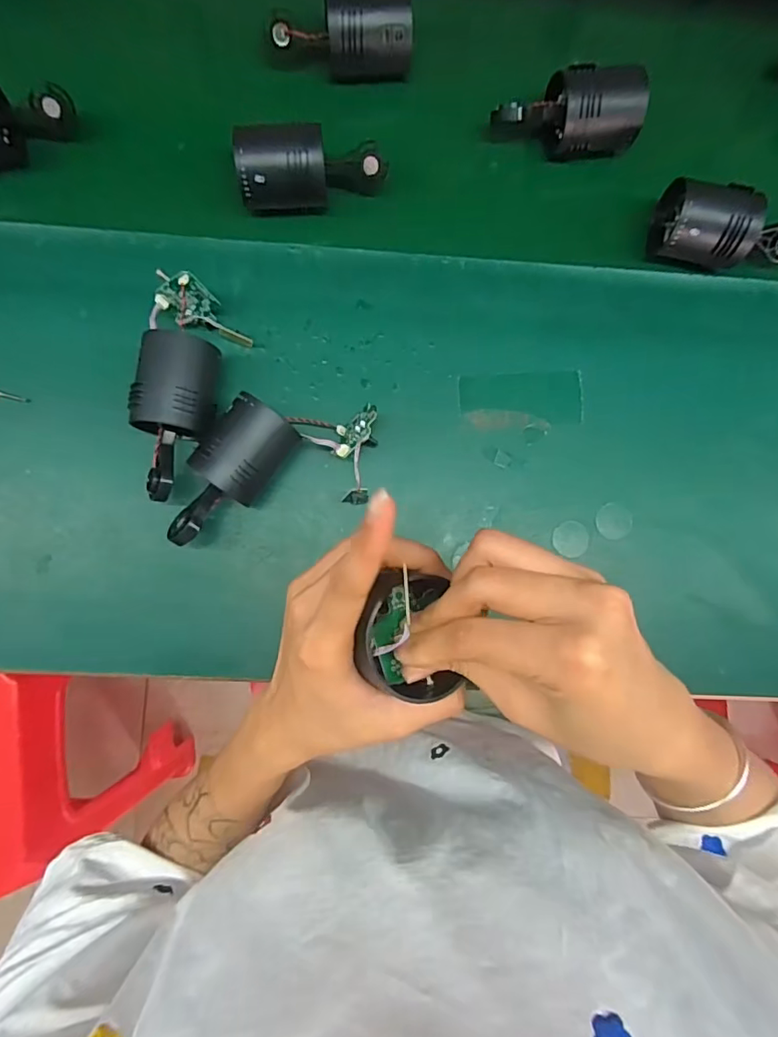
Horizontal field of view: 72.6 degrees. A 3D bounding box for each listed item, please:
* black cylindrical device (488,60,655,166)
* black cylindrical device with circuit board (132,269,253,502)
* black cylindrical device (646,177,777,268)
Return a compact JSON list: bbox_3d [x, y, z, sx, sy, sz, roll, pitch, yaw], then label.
[{"bbox_3d":[0.145,-0.330,0.431,0.118,0.057,0.052,3,87,-2],"label":"black cylindrical device"},{"bbox_3d":[-0.145,-0.095,0.387,0.066,0.053,0.164,4,86,-2],"label":"black cylindrical device with circuit board"},{"bbox_3d":[0.275,-0.229,0.423,0.126,0.047,0.056,15,86,-2],"label":"black cylindrical device"}]

